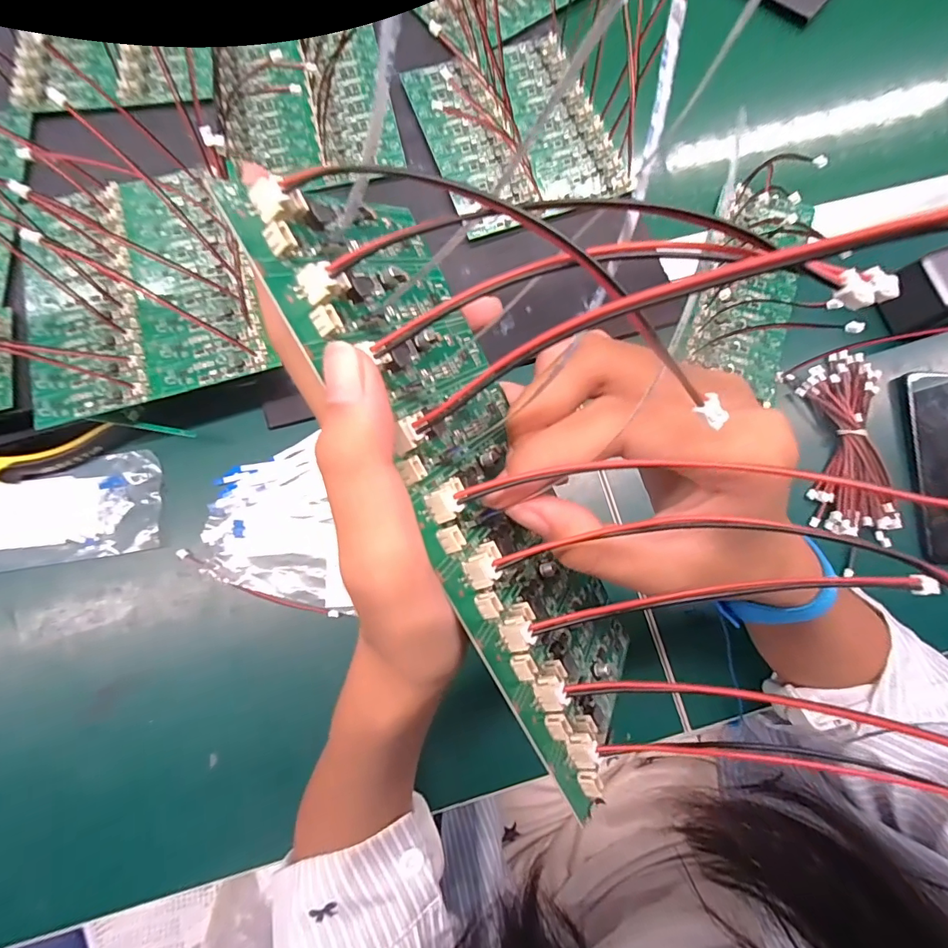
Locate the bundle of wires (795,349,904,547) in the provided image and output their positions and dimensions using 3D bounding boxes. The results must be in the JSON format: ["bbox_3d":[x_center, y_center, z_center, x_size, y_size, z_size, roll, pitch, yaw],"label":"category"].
[{"bbox_3d":[0.304,-0.026,0.372,0.062,0.015,0.153,4,77,0],"label":"bundle of wires"}]

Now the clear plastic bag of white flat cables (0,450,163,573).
[{"bbox_3d":[-0.325,0.030,0.354,0.158,0.010,0.079,-9,78,-3],"label":"clear plastic bag of white flat cables"}]

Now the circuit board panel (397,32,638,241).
[{"bbox_3d":[0.037,-0.322,0.428,0.156,0.009,0.190,-20,79,-5],"label":"circuit board panel"}]

